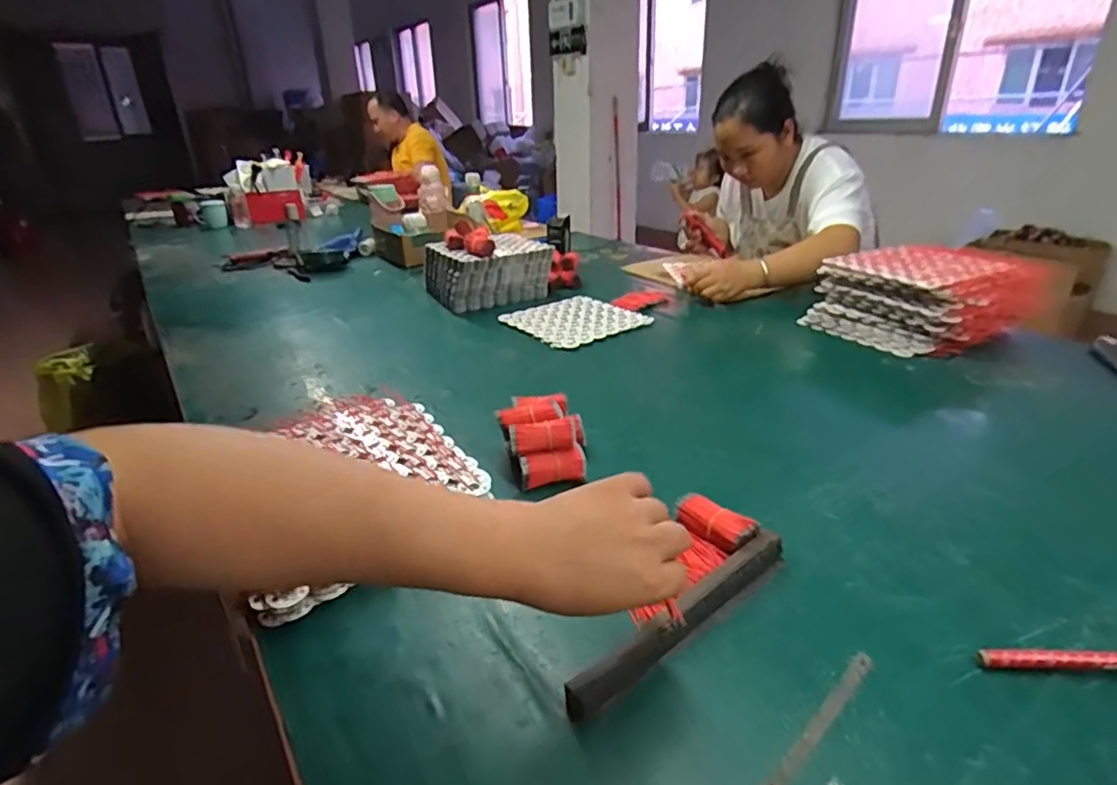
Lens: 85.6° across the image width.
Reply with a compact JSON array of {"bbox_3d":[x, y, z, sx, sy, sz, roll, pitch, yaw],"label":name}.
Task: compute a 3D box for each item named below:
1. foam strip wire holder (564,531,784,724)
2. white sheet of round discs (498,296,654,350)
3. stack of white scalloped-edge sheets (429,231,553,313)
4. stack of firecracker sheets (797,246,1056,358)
[{"bbox_3d":[0.099,0.165,0.454,0.240,0.026,0.018,-21,31,-36],"label":"foam strip wire holder"},{"bbox_3d":[0.033,-0.138,1.130,0.214,0.016,0.202,-17,27,-29],"label":"white sheet of round discs"},{"bbox_3d":[-0.154,-0.267,1.303,0.220,0.106,0.225,-12,27,-21],"label":"stack of white scalloped-edge sheets"},{"bbox_3d":[0.619,-0.166,1.025,0.272,0.122,0.238,-15,26,-25],"label":"stack of firecracker sheets"}]

